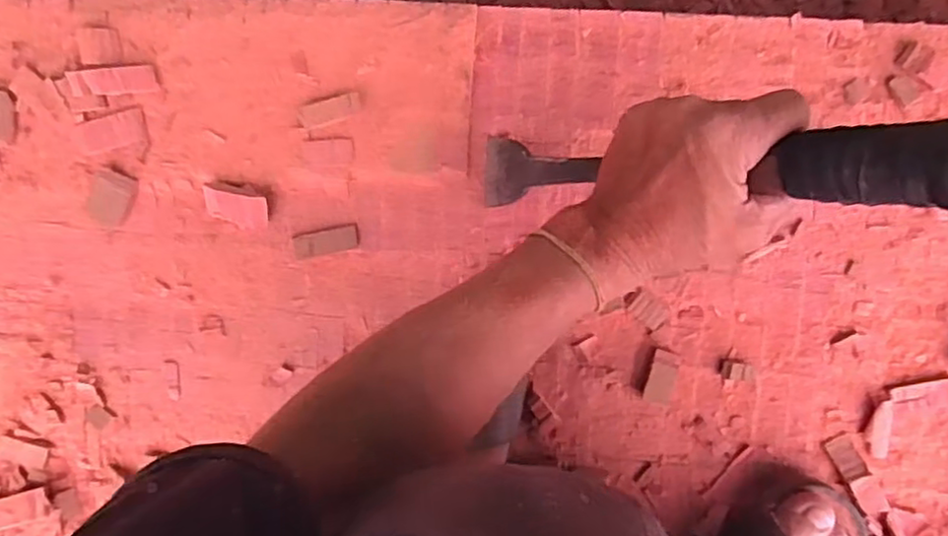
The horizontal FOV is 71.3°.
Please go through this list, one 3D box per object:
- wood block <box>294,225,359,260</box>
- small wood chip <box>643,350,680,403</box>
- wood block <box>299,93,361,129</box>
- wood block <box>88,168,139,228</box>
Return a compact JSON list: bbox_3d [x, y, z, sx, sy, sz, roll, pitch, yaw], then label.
[{"bbox_3d":[-0.116,-0.020,0.514,0.053,0.006,0.018,-14,94,6],"label":"wood block"},{"bbox_3d":[0.144,0.083,0.503,0.020,0.009,0.038,15,97,3],"label":"small wood chip"},{"bbox_3d":[-0.106,-0.116,0.486,0.045,0.004,0.018,-15,94,6],"label":"wood block"},{"bbox_3d":[-0.283,-0.054,0.517,0.032,0.008,0.044,25,97,2],"label":"wood block"}]

